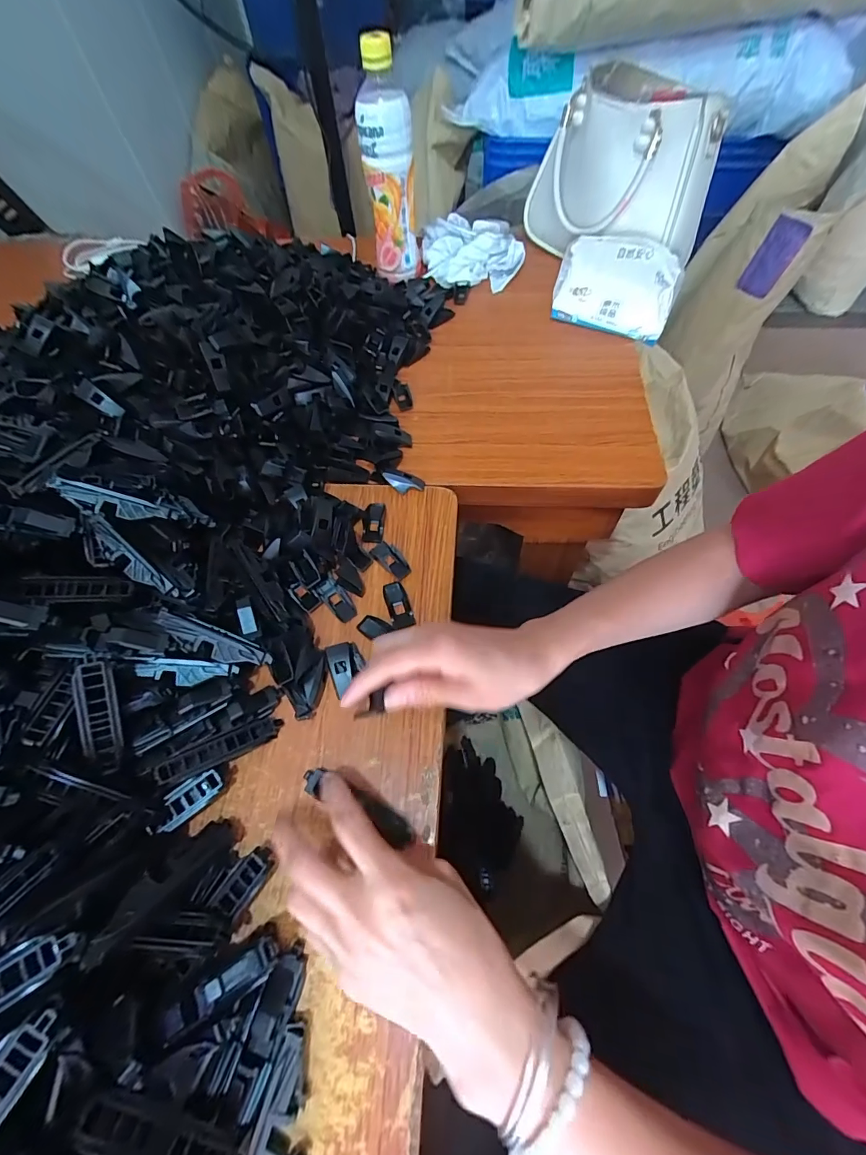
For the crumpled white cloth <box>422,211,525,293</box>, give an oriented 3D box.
[{"bbox_3d":[0.055,-0.468,0.624,0.133,0.045,0.127,-3,61,1],"label":"crumpled white cloth"}]

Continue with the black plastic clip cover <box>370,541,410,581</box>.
[{"bbox_3d":[-0.036,-0.016,0.388,0.041,0.006,0.019,40,70,21],"label":"black plastic clip cover"}]

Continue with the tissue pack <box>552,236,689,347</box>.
[{"bbox_3d":[0.221,-0.349,0.530,0.135,0.081,0.073,23,65,14],"label":"tissue pack"}]

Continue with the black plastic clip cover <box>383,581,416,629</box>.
[{"bbox_3d":[-0.029,0.021,0.366,0.019,0.004,0.040,-15,62,-5],"label":"black plastic clip cover"}]

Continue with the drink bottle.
[{"bbox_3d":[-0.050,-0.488,0.539,0.067,0.214,0.056,-9,61,-2],"label":"drink bottle"}]

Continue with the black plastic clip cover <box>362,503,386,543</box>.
[{"bbox_3d":[-0.055,-0.052,0.409,0.019,0.005,0.044,1,62,3],"label":"black plastic clip cover"}]

